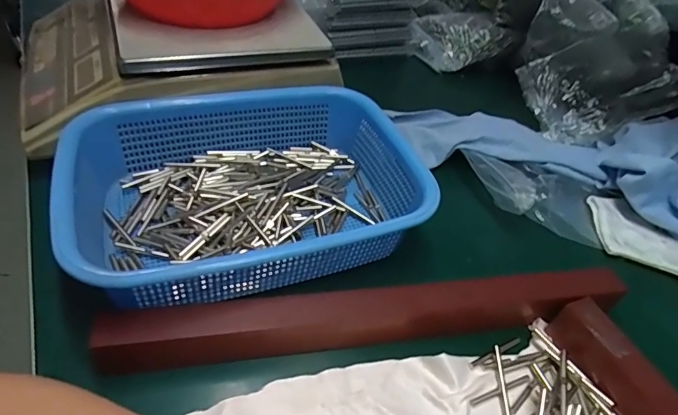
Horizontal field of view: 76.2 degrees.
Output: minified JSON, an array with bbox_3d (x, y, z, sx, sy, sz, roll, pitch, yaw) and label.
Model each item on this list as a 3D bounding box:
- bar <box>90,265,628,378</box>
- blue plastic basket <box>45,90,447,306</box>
[{"bbox_3d":[0.035,0.076,0.319,0.381,0.049,0.029,-4,47,-11],"label":"bar"},{"bbox_3d":[-0.071,-0.016,0.378,0.279,0.081,0.205,-15,50,-21],"label":"blue plastic basket"}]

